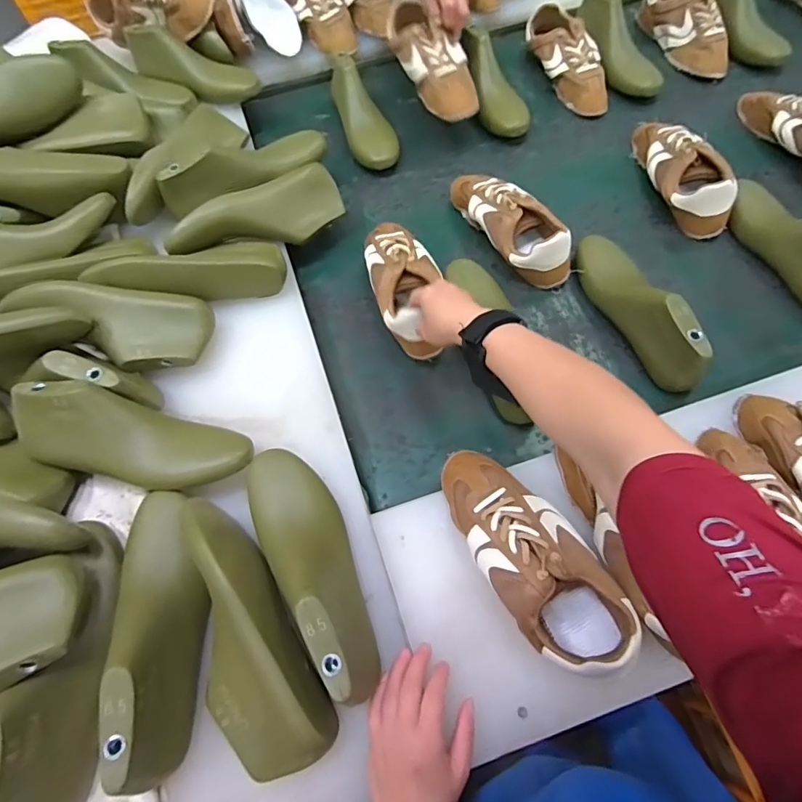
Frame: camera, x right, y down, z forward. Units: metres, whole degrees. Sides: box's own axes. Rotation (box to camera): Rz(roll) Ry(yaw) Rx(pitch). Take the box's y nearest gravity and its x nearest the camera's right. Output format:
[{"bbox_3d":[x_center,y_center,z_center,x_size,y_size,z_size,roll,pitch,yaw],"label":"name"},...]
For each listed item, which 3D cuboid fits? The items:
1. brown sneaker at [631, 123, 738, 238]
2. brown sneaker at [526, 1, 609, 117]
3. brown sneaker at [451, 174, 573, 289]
[{"bbox_3d":[0.430,-0.358,0.735,0.080,0.073,0.231,-5,65,0],"label":"brown sneaker"},{"bbox_3d":[0.306,-0.616,0.860,0.086,0.071,0.226,-21,66,-7],"label":"brown sneaker"},{"bbox_3d":[0.160,-0.267,0.707,0.088,0.071,0.230,-29,67,-10],"label":"brown sneaker"}]

